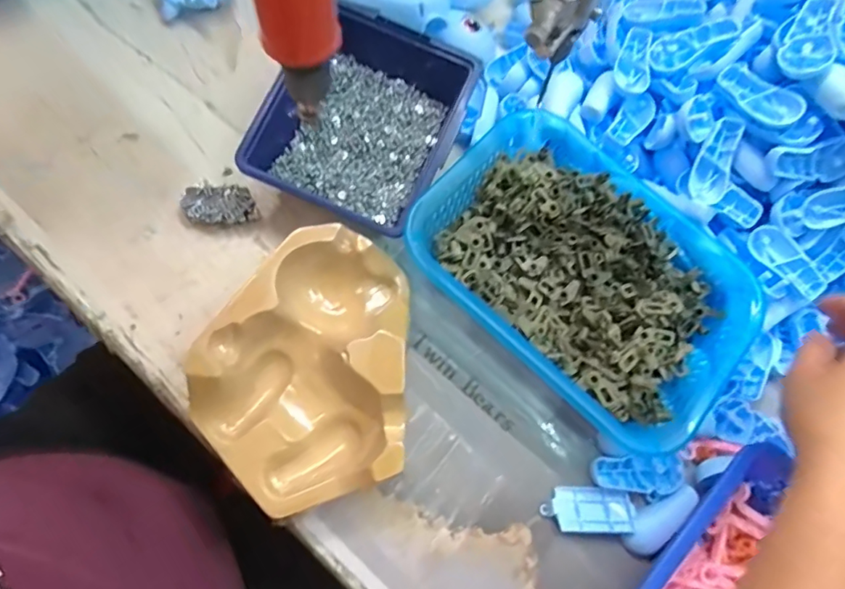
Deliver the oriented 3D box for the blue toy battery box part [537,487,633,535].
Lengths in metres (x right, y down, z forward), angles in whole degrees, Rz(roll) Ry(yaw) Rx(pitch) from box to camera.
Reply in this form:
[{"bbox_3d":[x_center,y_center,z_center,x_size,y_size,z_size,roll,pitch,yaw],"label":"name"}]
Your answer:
[{"bbox_3d":[0.124,0.160,0.377,0.068,0.011,0.031,3,72,-6],"label":"blue toy battery box part"}]

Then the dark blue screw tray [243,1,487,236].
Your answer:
[{"bbox_3d":[-0.048,-0.143,0.416,0.143,0.057,0.176,26,70,2],"label":"dark blue screw tray"}]

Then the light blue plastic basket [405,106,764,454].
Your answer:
[{"bbox_3d":[0.131,-0.021,0.407,0.258,0.054,0.188,41,72,7],"label":"light blue plastic basket"}]

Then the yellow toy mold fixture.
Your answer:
[{"bbox_3d":[-0.086,0.051,0.368,0.145,0.053,0.198,3,71,-6],"label":"yellow toy mold fixture"}]

